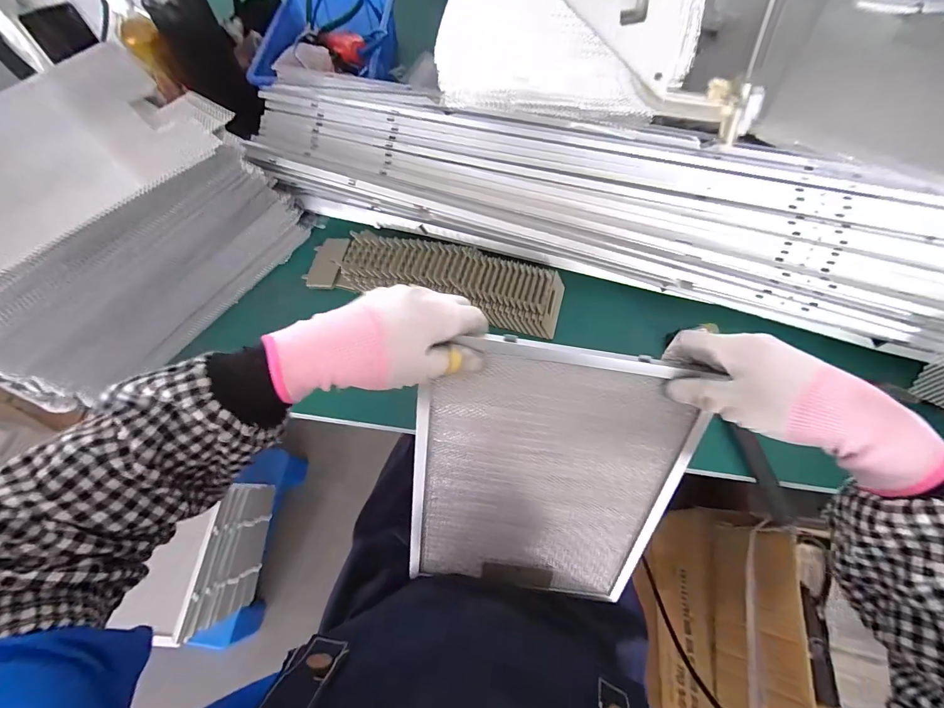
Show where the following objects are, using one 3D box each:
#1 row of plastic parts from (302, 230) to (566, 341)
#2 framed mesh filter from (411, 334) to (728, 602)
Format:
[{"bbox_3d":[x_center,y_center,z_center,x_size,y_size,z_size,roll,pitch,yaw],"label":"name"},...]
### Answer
[{"bbox_3d":[-0.059,-0.105,0.567,0.372,0.045,0.103,13,67,7],"label":"row of plastic parts"},{"bbox_3d":[0.070,0.138,0.412,0.253,0.335,0.015,7,31,-1],"label":"framed mesh filter"}]

